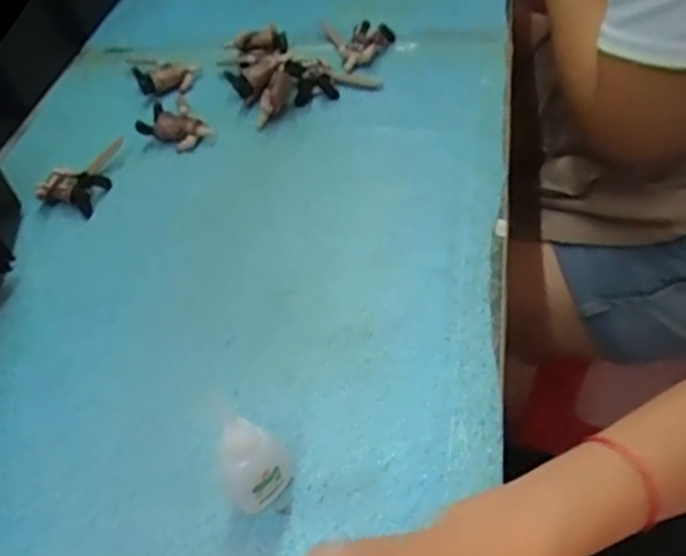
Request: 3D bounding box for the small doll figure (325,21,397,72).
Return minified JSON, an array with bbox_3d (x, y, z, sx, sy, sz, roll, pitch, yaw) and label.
[{"bbox_3d":[0.018,-0.223,0.613,0.054,0.015,0.067,-17,51,-8],"label":"small doll figure"}]

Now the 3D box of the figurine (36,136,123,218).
[{"bbox_3d":[-0.204,-0.085,0.531,0.045,0.019,0.074,12,52,19],"label":"figurine"}]

